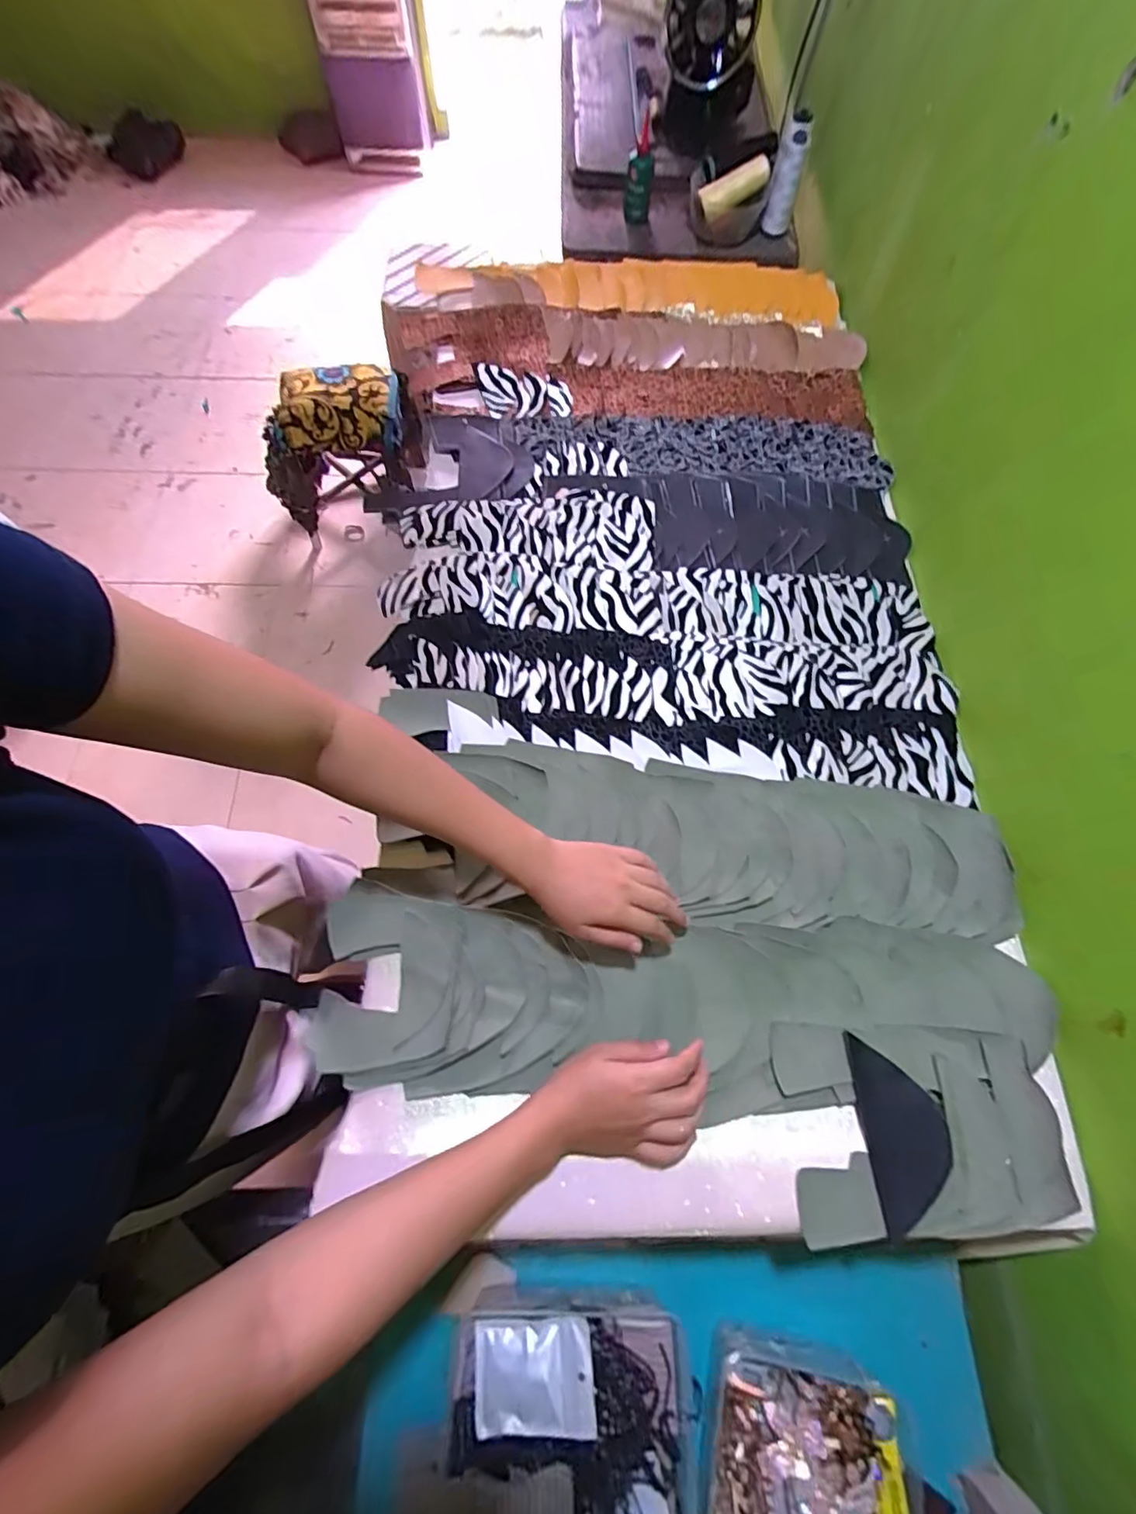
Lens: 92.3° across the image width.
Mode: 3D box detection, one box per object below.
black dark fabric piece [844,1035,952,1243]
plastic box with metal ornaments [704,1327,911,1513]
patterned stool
[{"bbox_3d":[0.271,0.301,0.441,0.064,0.012,0.129,-1,69,-2],"label":"black dark fabric piece"},{"bbox_3d":[0.195,0.585,0.444,0.169,0.067,0.152,15,70,4],"label":"plastic box with metal ornaments"},{"bbox_3d":[-0.581,-0.789,1.414,0.397,0.317,0.266,-13,71,-6],"label":"patterned stool"}]

